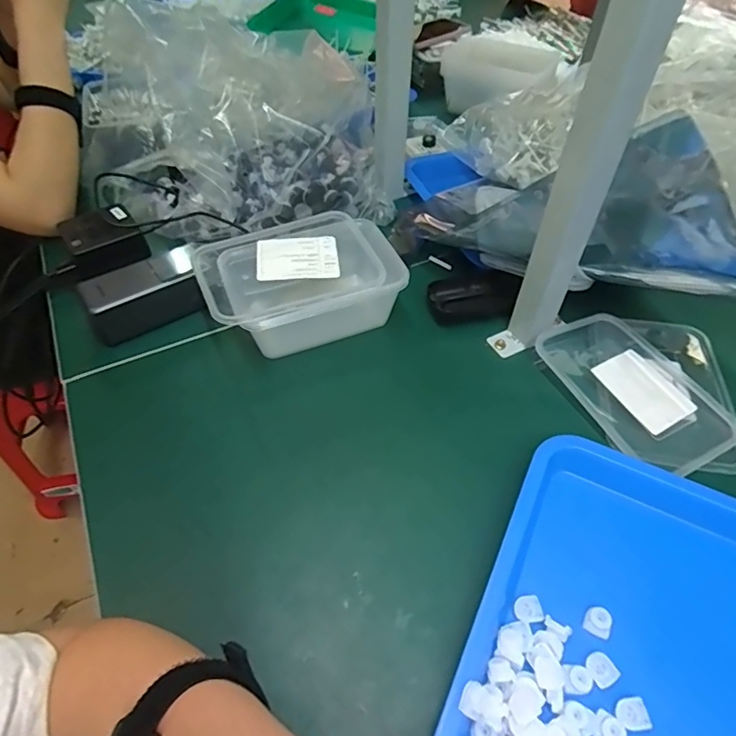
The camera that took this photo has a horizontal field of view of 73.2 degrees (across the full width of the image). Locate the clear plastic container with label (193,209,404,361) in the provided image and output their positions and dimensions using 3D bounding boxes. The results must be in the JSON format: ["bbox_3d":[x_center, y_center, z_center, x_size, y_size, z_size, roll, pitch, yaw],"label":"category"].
[{"bbox_3d":[-0.069,-0.085,0.508,0.182,0.071,0.127,-17,53,-14],"label":"clear plastic container with label"}]

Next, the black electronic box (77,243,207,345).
[{"bbox_3d":[-0.233,-0.078,0.522,0.113,0.057,0.049,-26,56,-20],"label":"black electronic box"}]

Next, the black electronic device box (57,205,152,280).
[{"bbox_3d":[-0.301,-0.149,0.564,0.077,0.028,0.086,-26,55,-20],"label":"black electronic device box"}]

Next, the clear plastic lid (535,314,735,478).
[{"bbox_3d":[0.254,0.016,0.469,0.118,0.016,0.173,-21,54,-17],"label":"clear plastic lid"}]

